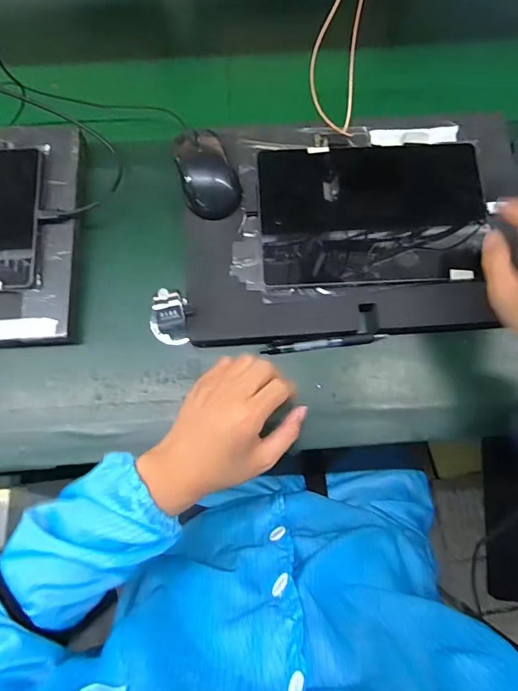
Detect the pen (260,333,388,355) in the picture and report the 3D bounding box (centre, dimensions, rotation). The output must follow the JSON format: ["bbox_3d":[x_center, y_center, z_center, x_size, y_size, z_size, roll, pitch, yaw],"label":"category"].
[{"bbox_3d":[0.073,-0.003,0.464,0.138,0.011,0.013,-7,76,-2],"label":"pen"}]

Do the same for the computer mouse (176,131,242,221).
[{"bbox_3d":[-0.058,-0.197,0.468,0.061,0.033,0.100,-14,76,-4],"label":"computer mouse"}]

